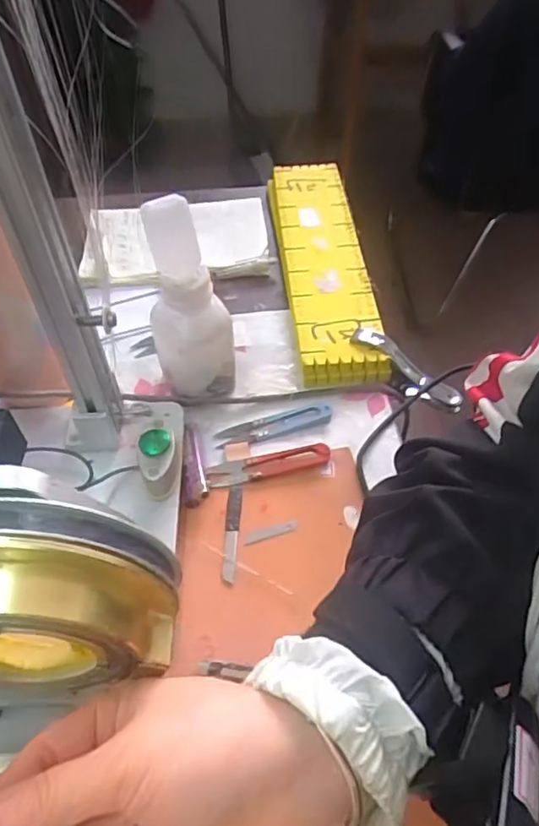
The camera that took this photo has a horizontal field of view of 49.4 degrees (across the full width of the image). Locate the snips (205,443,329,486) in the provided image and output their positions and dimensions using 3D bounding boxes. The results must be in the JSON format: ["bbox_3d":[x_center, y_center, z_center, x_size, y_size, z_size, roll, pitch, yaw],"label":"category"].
[{"bbox_3d":[0.000,0.039,0.471,0.096,0.014,0.023,-10,50,-7],"label":"snips"}]

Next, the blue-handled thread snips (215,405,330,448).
[{"bbox_3d":[0.003,0.009,0.502,0.100,0.014,0.020,-12,51,-13],"label":"blue-handled thread snips"}]

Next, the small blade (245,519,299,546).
[{"bbox_3d":[0.002,0.088,0.437,0.043,0.004,0.010,-17,51,-13],"label":"small blade"}]

